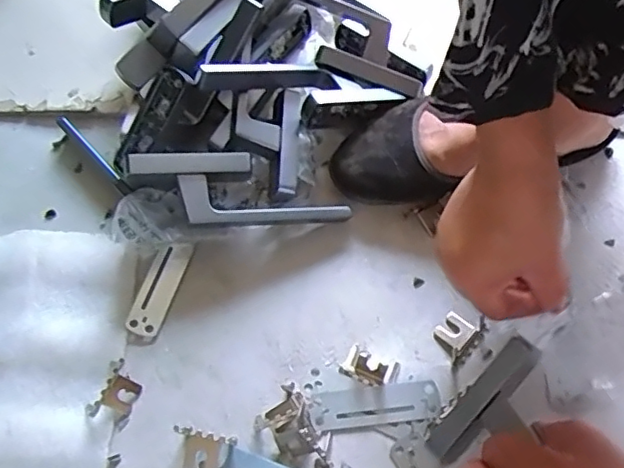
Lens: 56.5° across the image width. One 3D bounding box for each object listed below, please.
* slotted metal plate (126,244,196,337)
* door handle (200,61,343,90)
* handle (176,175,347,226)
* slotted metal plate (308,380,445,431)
[{"bbox_3d":[-0.126,0.043,0.480,0.026,0.009,0.084,22,57,-6],"label":"slotted metal plate"},{"bbox_3d":[-0.038,-0.133,0.502,0.126,0.030,0.013,-6,61,-28],"label":"door handle"},{"bbox_3d":[-0.036,-0.023,0.473,0.139,0.017,0.040,4,62,-17],"label":"handle"},{"bbox_3d":[0.047,0.127,0.432,0.094,0.004,0.028,-7,64,-1],"label":"slotted metal plate"}]

